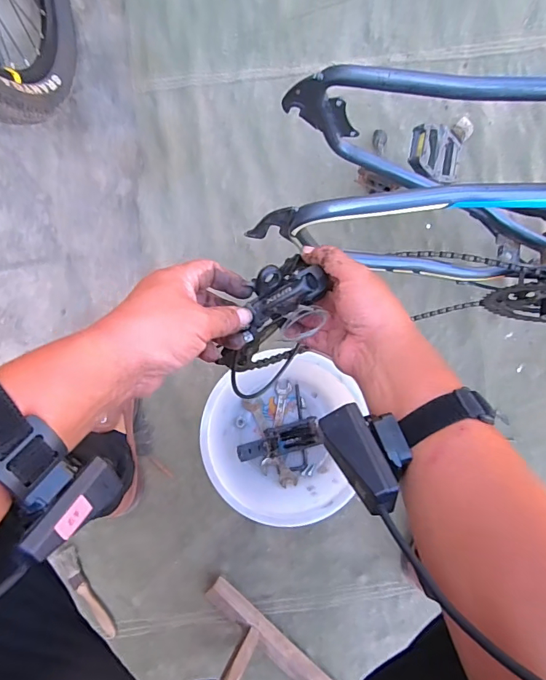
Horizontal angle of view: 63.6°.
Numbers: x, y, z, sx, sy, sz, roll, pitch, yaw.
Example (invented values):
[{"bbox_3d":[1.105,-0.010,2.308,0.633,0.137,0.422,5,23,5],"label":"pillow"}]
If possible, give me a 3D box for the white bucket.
[{"bbox_3d":[0.010,0.147,0.687,0.239,0.082,0.245,0,86,-2],"label":"white bucket"}]

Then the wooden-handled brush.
[{"bbox_3d":[-0.285,0.389,0.680,0.036,0.014,0.151,-34,87,-4],"label":"wooden-handled brush"}]

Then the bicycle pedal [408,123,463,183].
[{"bbox_3d":[0.222,-0.254,0.611,0.077,0.028,0.077,1,87,-22],"label":"bicycle pedal"}]

